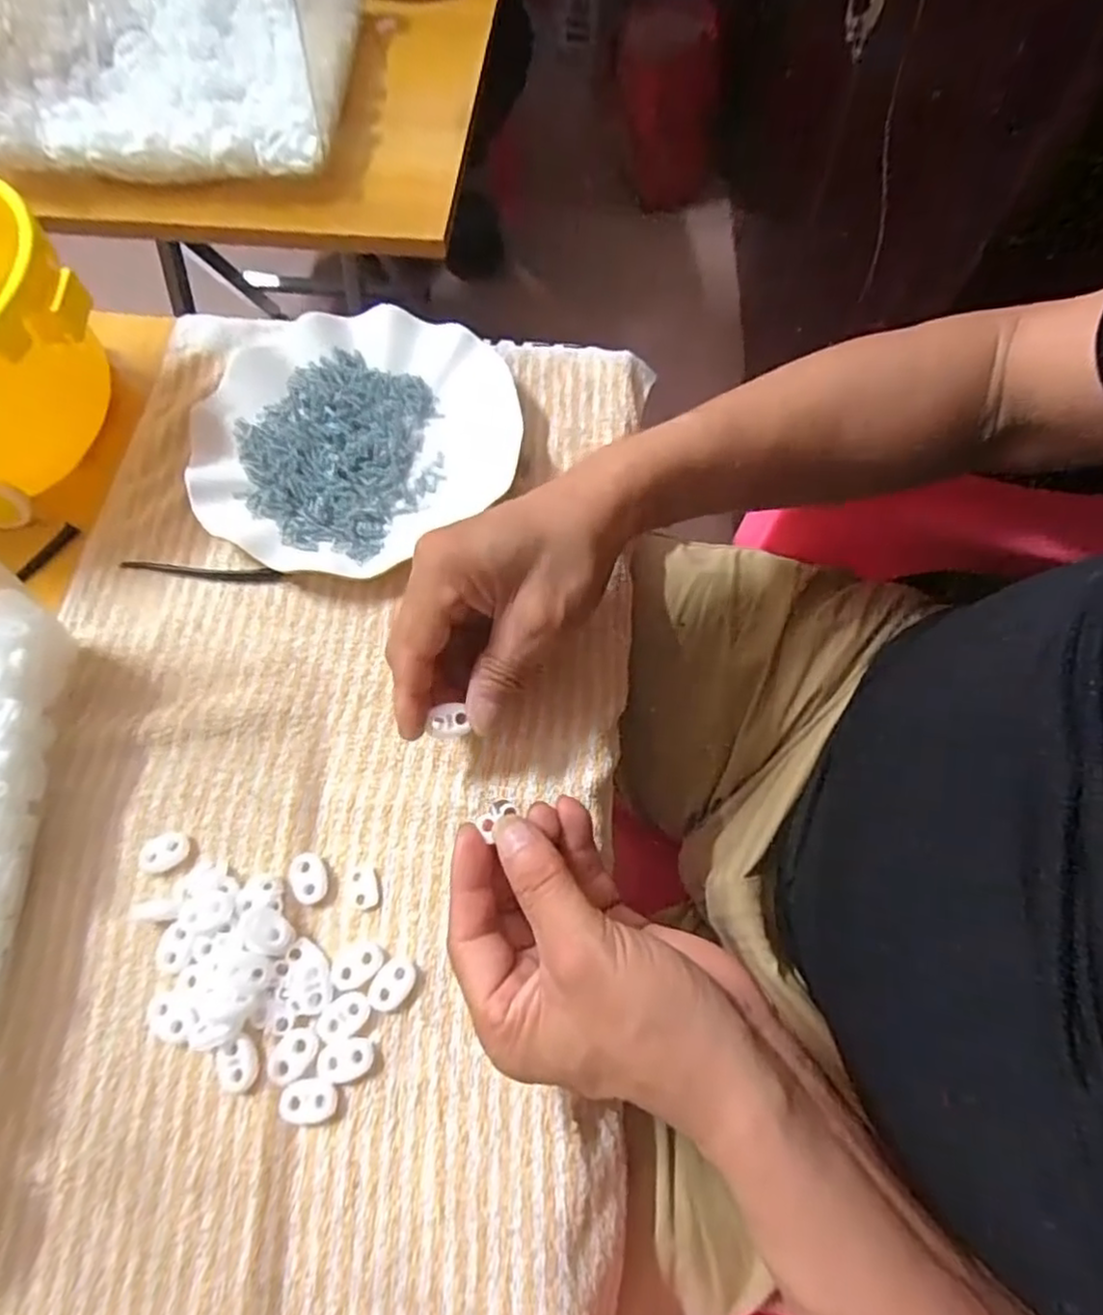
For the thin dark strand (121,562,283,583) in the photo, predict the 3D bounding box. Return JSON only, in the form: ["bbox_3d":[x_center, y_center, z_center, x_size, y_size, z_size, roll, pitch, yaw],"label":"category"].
[{"bbox_3d":[-0.193,-0.047,0.384,0.089,0.008,0.007,5,67,3],"label":"thin dark strand"}]

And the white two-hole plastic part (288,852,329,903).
[{"bbox_3d":[-0.111,0.101,0.319,0.015,0.005,0.023,-25,69,-10],"label":"white two-hole plastic part"}]

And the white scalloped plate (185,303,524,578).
[{"bbox_3d":[-0.116,-0.130,0.410,0.182,0.025,0.177,0,67,1],"label":"white scalloped plate"}]

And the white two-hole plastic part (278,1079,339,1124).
[{"bbox_3d":[-0.099,0.181,0.285,0.023,0.006,0.015,-4,67,-1],"label":"white two-hole plastic part"}]

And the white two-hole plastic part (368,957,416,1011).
[{"bbox_3d":[-0.069,0.142,0.302,0.015,0.004,0.022,34,71,14],"label":"white two-hole plastic part"}]

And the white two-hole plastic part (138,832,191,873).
[{"bbox_3d":[-0.181,0.091,0.325,0.022,0.004,0.017,-17,68,-7],"label":"white two-hole plastic part"}]

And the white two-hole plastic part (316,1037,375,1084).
[{"bbox_3d":[-0.086,0.166,0.288,0.023,0.004,0.015,-12,67,-5],"label":"white two-hole plastic part"}]

